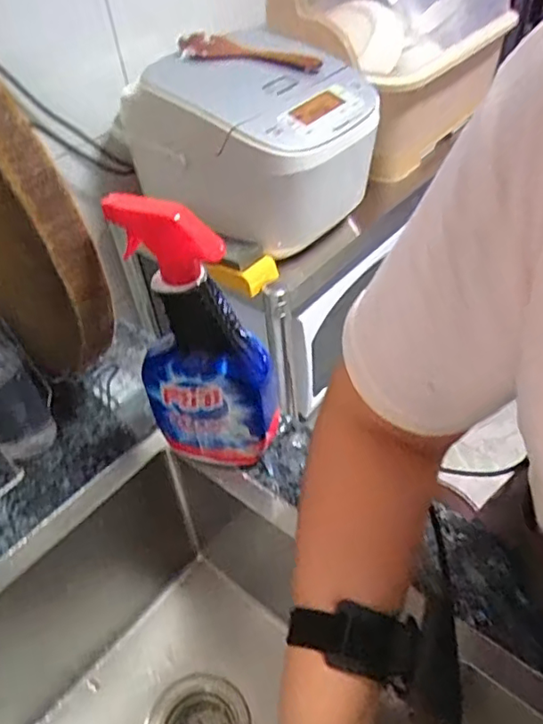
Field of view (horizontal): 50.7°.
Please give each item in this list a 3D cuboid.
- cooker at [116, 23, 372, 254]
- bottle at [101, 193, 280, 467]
[{"bbox_3d":[-0.019,-0.331,0.845,0.312,0.230,0.290,31,56,31],"label":"cooker"},{"bbox_3d":[-0.066,-0.008,0.513,0.120,0.280,0.050,5,46,11],"label":"bottle"}]

